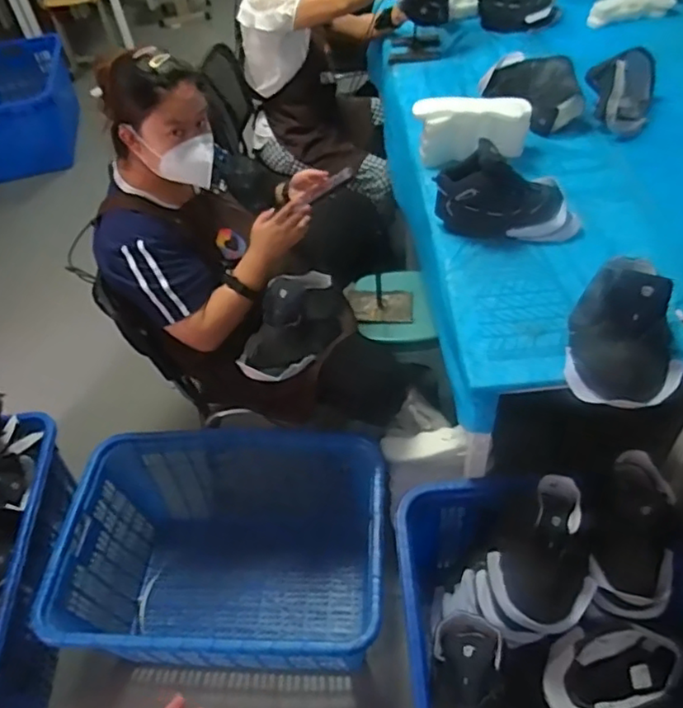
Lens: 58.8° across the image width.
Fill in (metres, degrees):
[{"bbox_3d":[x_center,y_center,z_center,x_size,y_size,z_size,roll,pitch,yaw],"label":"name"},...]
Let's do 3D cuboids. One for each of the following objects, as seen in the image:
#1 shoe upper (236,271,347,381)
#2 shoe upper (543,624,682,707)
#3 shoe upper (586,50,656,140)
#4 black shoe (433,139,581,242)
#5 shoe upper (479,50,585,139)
[{"bbox_3d":[-0.115,-0.080,1.385,0.183,0.145,0.294,27,57,26],"label":"shoe upper"},{"bbox_3d":[0.542,0.656,1.237,0.264,0.117,0.160,-15,49,-7],"label":"shoe upper"},{"bbox_3d":[0.719,-0.685,1.572,0.175,0.143,0.237,16,53,19],"label":"shoe upper"},{"bbox_3d":[0.362,-0.358,1.310,0.311,0.181,0.132,4,50,10],"label":"black shoe"},{"bbox_3d":[0.502,-0.691,1.603,0.254,0.152,0.132,29,58,28],"label":"shoe upper"}]

